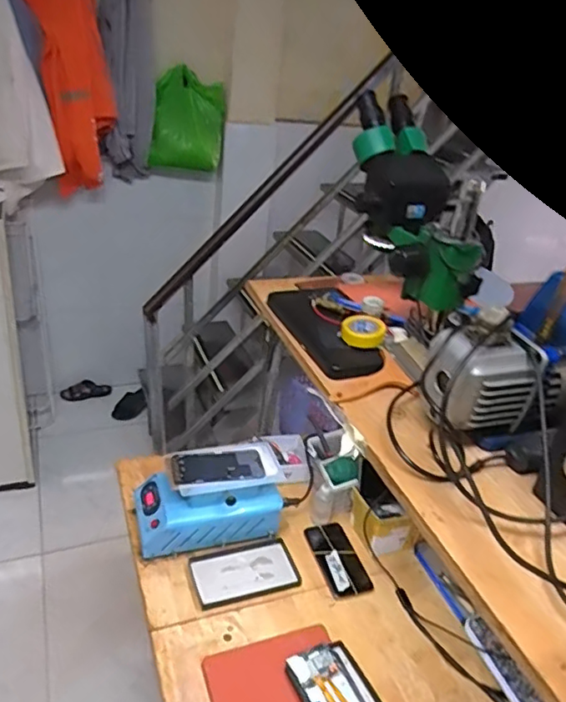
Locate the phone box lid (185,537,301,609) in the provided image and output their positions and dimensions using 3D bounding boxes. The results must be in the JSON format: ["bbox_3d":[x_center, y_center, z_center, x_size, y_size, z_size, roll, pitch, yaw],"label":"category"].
[{"bbox_3d":[-0.065,0.379,0.975,0.172,0.009,0.105,-4,32,-20],"label":"phone box lid"}]

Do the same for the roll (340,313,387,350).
[{"bbox_3d":[0.119,-0.029,0.853,0.064,0.028,0.062,6,30,-3],"label":"roll"}]

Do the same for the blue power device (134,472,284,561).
[{"bbox_3d":[-0.136,0.272,1.029,0.247,0.116,0.127,-4,32,-19],"label":"blue power device"}]

